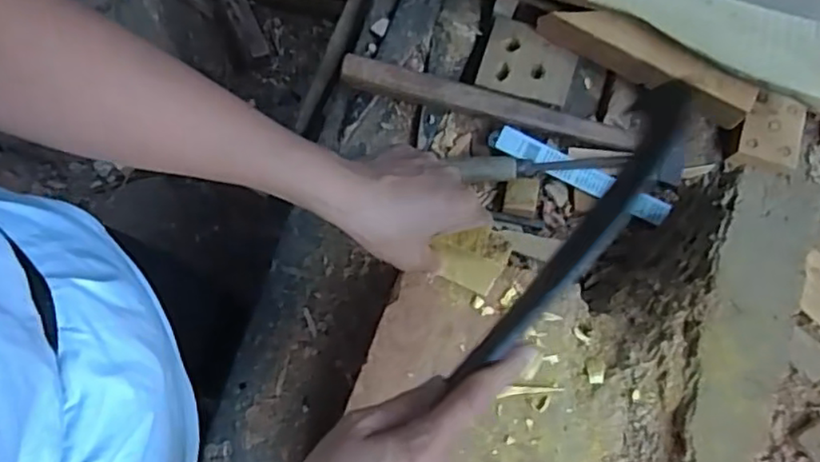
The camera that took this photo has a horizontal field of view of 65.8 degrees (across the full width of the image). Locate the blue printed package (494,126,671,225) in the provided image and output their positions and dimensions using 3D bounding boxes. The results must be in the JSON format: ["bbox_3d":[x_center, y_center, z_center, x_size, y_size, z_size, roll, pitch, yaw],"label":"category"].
[{"bbox_3d":[0.184,-0.060,0.685,0.193,0.008,0.030,26,79,5],"label":"blue printed package"}]

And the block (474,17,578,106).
[{"bbox_3d":[0.131,-0.187,0.701,0.099,0.012,0.087,18,76,3],"label":"block"}]

